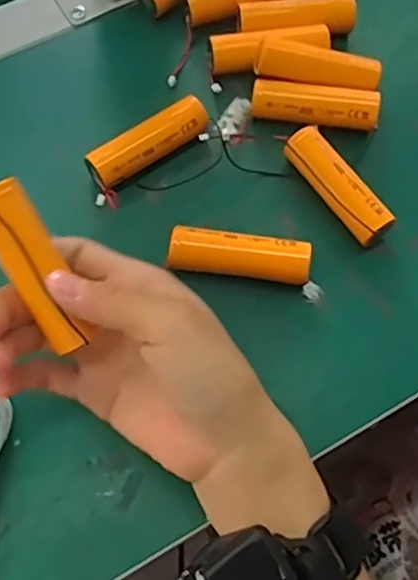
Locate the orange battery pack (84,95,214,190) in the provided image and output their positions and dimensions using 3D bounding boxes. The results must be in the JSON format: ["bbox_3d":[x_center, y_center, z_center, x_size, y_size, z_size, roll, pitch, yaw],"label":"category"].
[{"bbox_3d":[-0.032,-0.081,0.359,0.072,0.018,0.022,-35,71,-16],"label":"orange battery pack"}]

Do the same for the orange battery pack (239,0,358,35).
[{"bbox_3d":[0.054,-0.168,0.389,0.070,0.015,0.018,-2,66,-3],"label":"orange battery pack"}]

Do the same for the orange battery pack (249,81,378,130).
[{"bbox_3d":[0.060,-0.103,0.370,0.071,0.023,0.020,7,66,1],"label":"orange battery pack"}]

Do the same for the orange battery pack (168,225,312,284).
[{"bbox_3d":[0.016,-0.017,0.333,0.071,0.022,0.021,6,66,1],"label":"orange battery pack"}]

